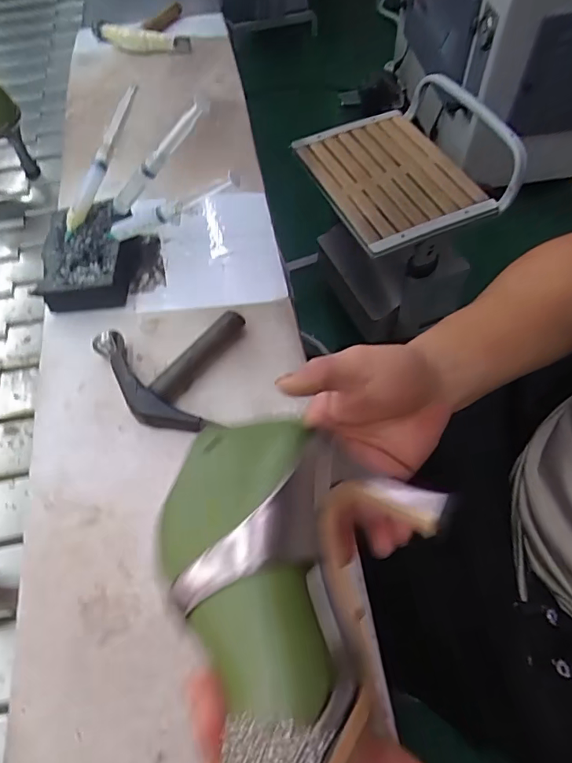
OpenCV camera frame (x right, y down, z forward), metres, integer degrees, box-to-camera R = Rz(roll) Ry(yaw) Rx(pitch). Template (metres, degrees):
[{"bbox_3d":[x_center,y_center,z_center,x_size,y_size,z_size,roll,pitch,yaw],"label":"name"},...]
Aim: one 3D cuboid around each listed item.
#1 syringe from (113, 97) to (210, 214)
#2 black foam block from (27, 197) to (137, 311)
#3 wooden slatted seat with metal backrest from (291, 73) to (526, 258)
[{"bbox_3d":[-0.125,-0.208,0.468,0.163,0.016,0.012,-26,48,40],"label":"syringe"},{"bbox_3d":[-0.204,-0.134,0.519,0.089,0.034,0.128,-2,59,1],"label":"black foam block"},{"bbox_3d":[0.244,-0.455,1.006,0.345,0.136,0.380,-19,60,-7],"label":"wooden slatted seat with metal backrest"}]

